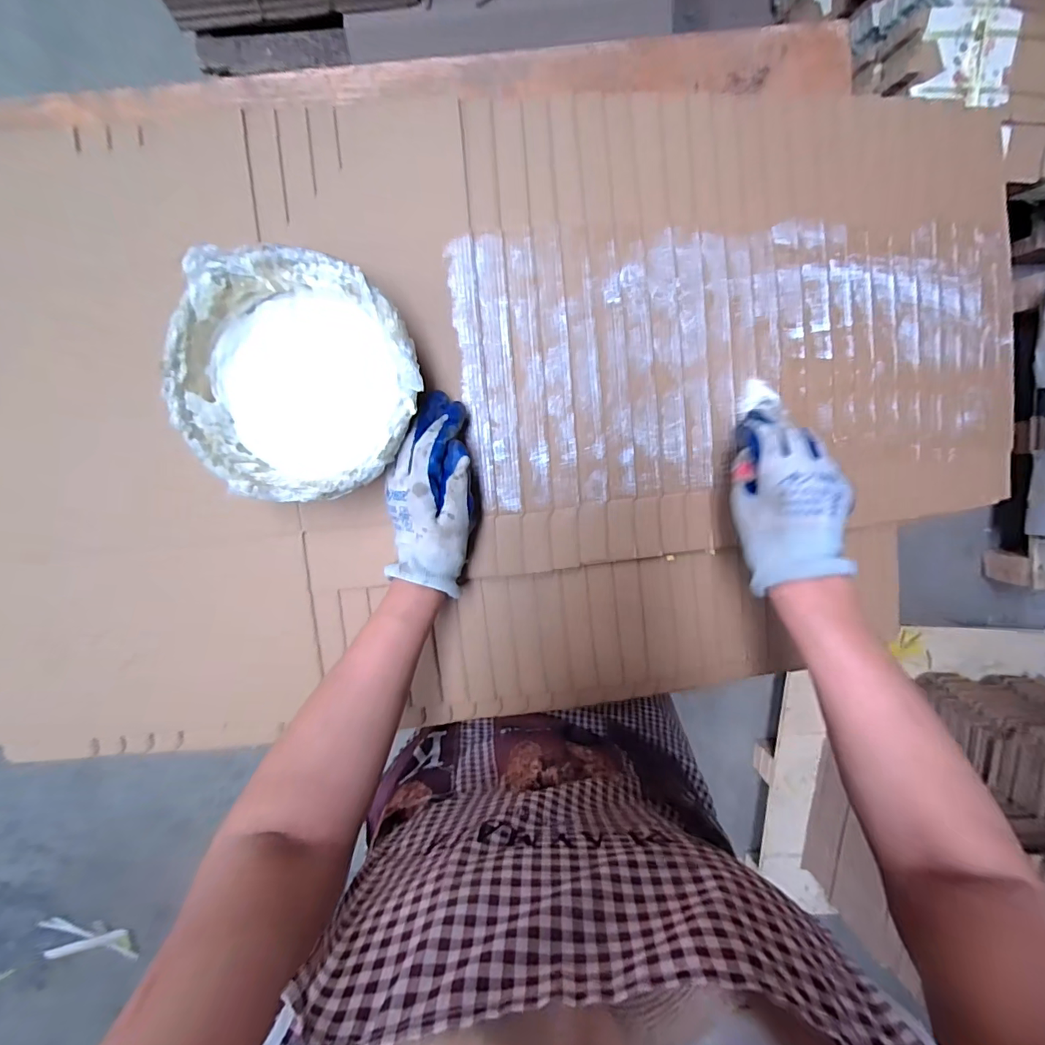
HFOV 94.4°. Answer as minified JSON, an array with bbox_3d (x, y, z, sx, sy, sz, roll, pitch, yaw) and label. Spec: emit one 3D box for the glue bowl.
[{"bbox_3d":[-0.182,-0.116,0.408,0.188,0.067,0.185,4,96,-3],"label":"glue bowl"}]

